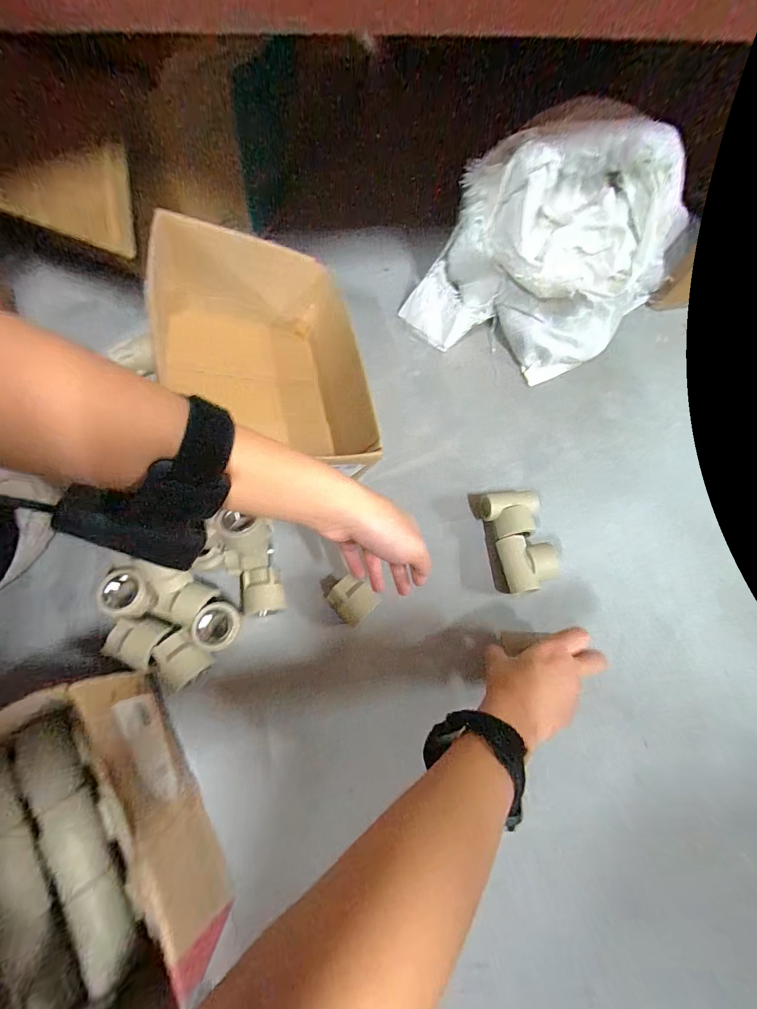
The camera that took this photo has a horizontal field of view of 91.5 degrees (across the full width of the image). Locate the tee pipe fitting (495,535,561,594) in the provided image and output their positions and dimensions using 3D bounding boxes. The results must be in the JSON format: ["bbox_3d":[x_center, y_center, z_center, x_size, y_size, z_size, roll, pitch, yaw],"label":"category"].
[{"bbox_3d":[0.173,0.071,0.434,0.066,0.036,0.065,1,70,-2],"label":"tee pipe fitting"}]

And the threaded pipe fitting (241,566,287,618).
[{"bbox_3d":[-0.124,0.096,0.403,0.045,0.049,0.049,2,70,-5],"label":"threaded pipe fitting"}]

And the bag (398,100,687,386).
[{"bbox_3d":[0.211,-0.323,0.485,0.275,0.221,0.217,39,71,9],"label":"bag"}]

